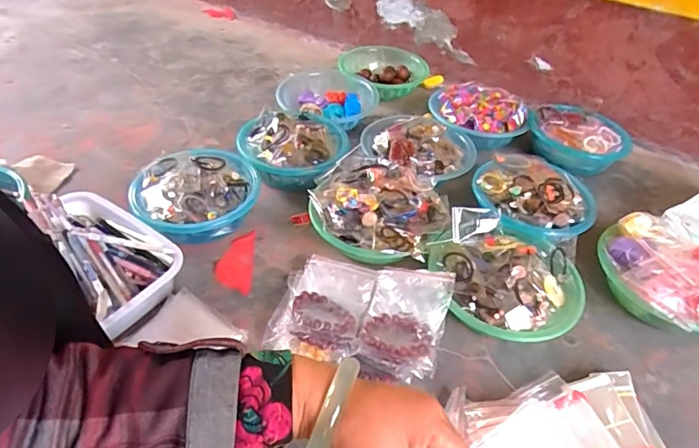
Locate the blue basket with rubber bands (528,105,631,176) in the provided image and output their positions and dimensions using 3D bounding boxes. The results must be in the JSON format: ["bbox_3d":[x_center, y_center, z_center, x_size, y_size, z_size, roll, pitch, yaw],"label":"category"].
[{"bbox_3d":[0.516,-0.186,1.133,0.216,0.087,0.183,32,49,26],"label":"blue basket with rubber bands"}]

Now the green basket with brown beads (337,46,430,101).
[{"bbox_3d":[0.089,-0.399,1.324,0.236,0.077,0.216,-2,43,-8],"label":"green basket with brown beads"}]

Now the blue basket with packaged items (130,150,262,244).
[{"bbox_3d":[-0.279,-0.046,0.910,0.215,0.101,0.208,3,43,-3],"label":"blue basket with packaged items"}]

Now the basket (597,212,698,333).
[{"bbox_3d":[0.528,0.094,0.824,0.188,0.108,0.235,-23,50,-28],"label":"basket"}]

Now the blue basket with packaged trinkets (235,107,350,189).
[{"bbox_3d":[-0.118,-0.151,1.030,0.222,0.110,0.203,6,43,1],"label":"blue basket with packaged trinkets"}]

